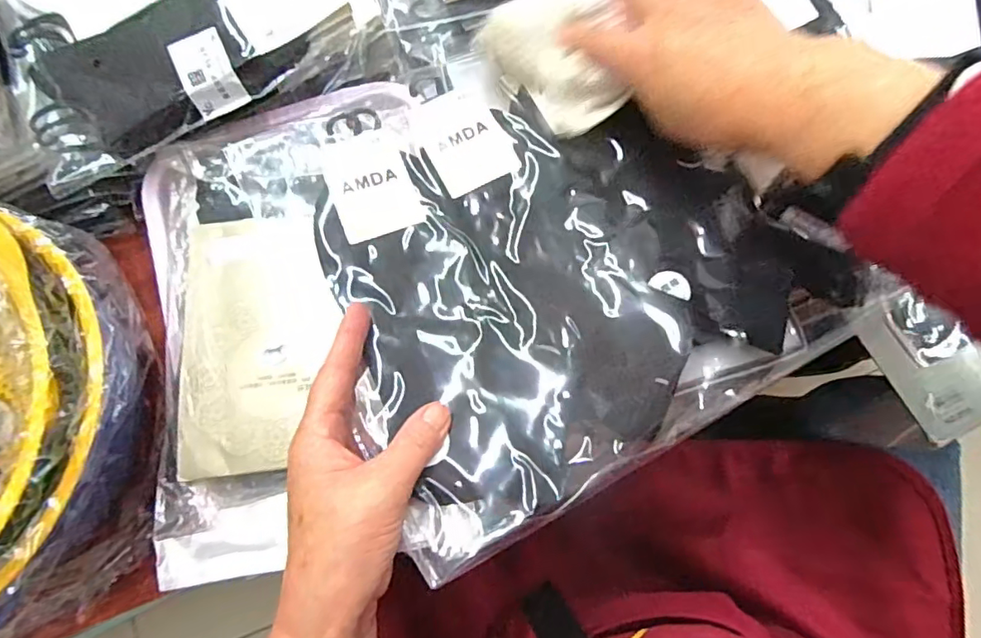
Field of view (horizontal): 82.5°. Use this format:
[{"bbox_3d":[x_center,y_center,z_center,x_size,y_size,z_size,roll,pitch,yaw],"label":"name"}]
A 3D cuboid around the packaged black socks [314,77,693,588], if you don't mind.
[{"bbox_3d":[0.013,-0.030,0.331,0.200,0.027,0.278,-17,74,-4],"label":"packaged black socks"}]

